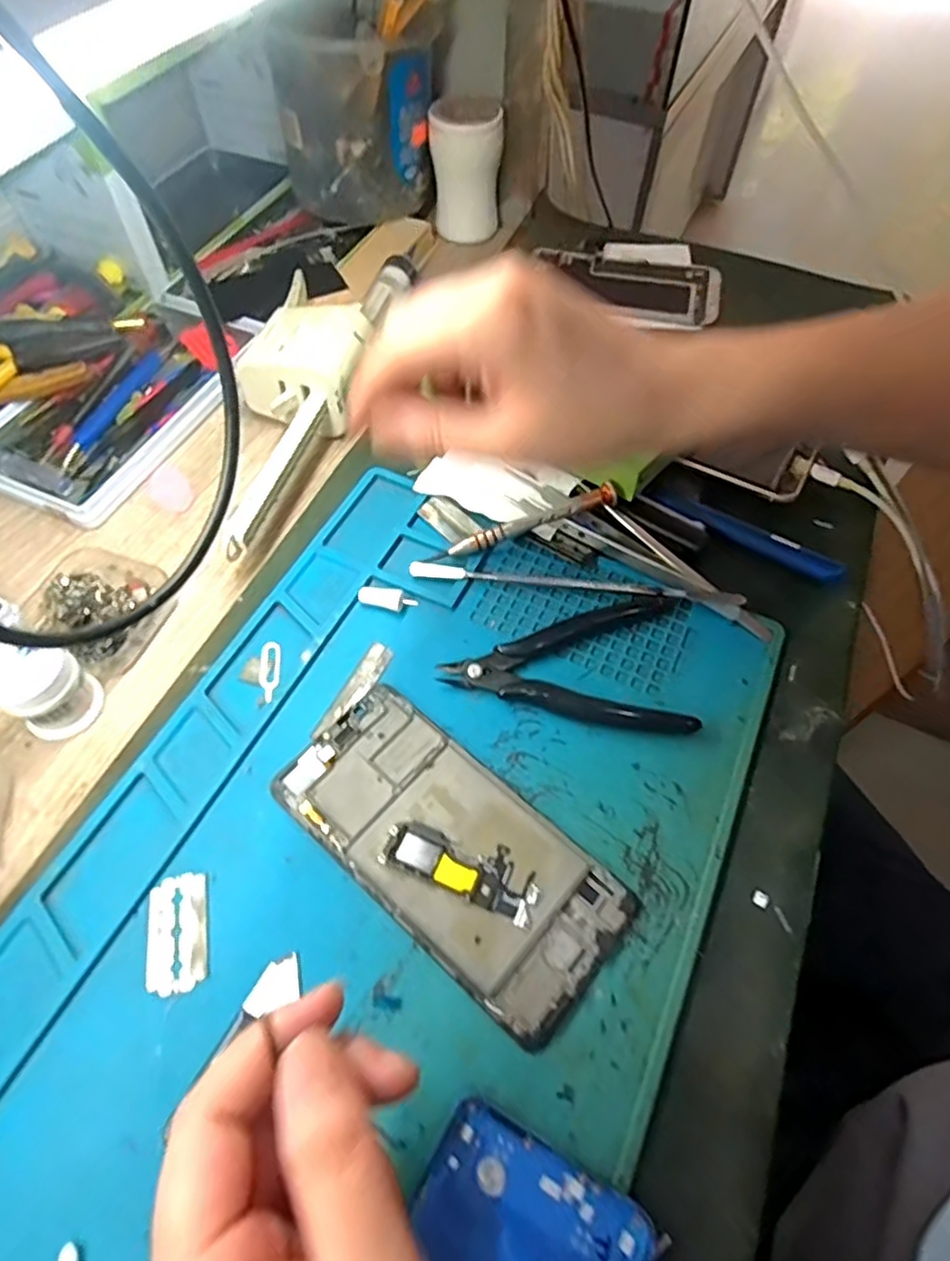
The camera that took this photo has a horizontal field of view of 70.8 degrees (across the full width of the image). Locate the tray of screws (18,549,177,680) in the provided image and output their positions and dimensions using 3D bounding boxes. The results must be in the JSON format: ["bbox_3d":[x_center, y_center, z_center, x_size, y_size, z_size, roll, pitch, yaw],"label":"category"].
[{"bbox_3d":[-0.193,-0.017,0.343,0.067,0.021,0.060,29,62,15],"label":"tray of screws"}]

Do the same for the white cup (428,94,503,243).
[{"bbox_3d":[-0.007,-0.358,0.517,0.051,0.086,0.054,1,59,-1],"label":"white cup"}]

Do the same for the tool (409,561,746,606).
[{"bbox_3d":[0.051,-0.024,0.350,0.171,0.013,0.008,7,59,2],"label":"tool"}]

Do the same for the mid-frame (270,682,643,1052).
[{"bbox_3d":[-0.011,0.090,0.283,0.150,0.004,0.072,38,65,19],"label":"mid-frame"}]

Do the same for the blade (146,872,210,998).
[{"bbox_3d":[-0.118,0.119,0.264,0.023,0.004,0.043,-11,60,-8],"label":"blade"}]

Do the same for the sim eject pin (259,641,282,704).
[{"bbox_3d":[-0.100,0.019,0.326,0.010,0.004,0.033,-2,59,-3],"label":"sim eject pin"}]

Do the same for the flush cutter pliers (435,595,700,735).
[{"bbox_3d":[0.044,0.015,0.329,0.118,0.008,0.076,-1,59,-2],"label":"flush cutter pliers"}]

